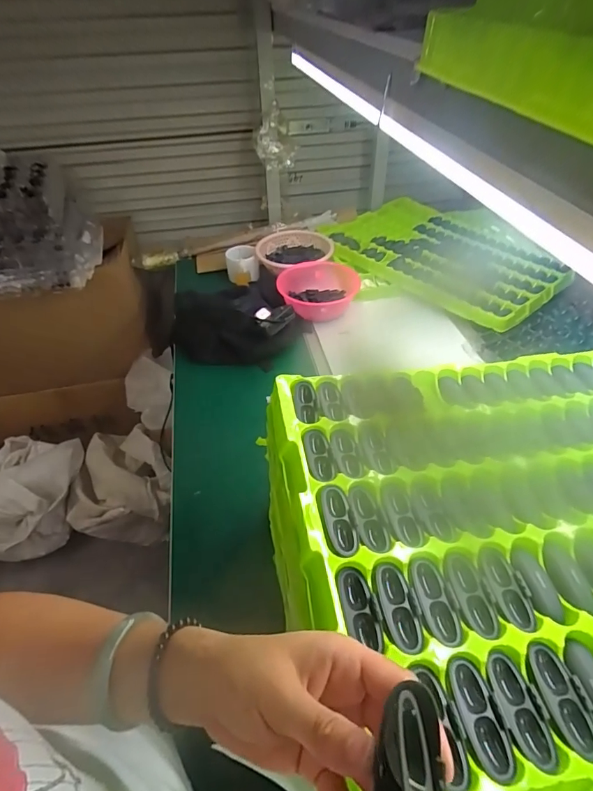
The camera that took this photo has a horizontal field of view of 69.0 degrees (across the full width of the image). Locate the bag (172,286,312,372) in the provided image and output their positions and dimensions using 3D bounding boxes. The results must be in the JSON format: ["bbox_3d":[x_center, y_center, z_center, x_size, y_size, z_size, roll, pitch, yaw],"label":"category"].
[{"bbox_3d":[-0.136,-0.154,0.961,0.317,0.133,0.147,9,46,11],"label":"bag"}]

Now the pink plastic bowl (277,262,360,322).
[{"bbox_3d":[0.057,-0.246,1.034,0.198,0.066,0.173,-5,45,-3],"label":"pink plastic bowl"}]

